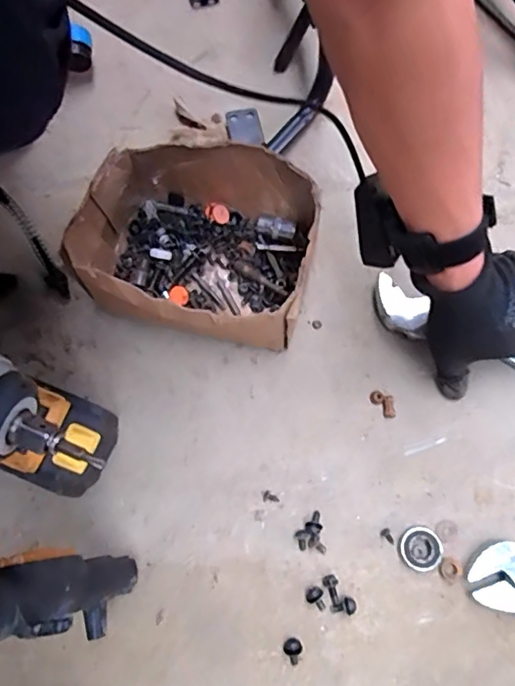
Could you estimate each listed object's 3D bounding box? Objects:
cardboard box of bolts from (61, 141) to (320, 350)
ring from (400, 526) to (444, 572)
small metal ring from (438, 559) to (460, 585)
[{"bbox_3d":[-0.050,-0.089,0.490,0.195,0.099,0.166,14,74,5],"label":"cardboard box of bolts"},{"bbox_3d":[0.140,0.176,0.453,0.034,0.008,0.034,0,73,1],"label":"ring"},{"bbox_3d":[0.162,0.193,0.448,0.017,0.004,0.019,4,74,2],"label":"small metal ring"}]

